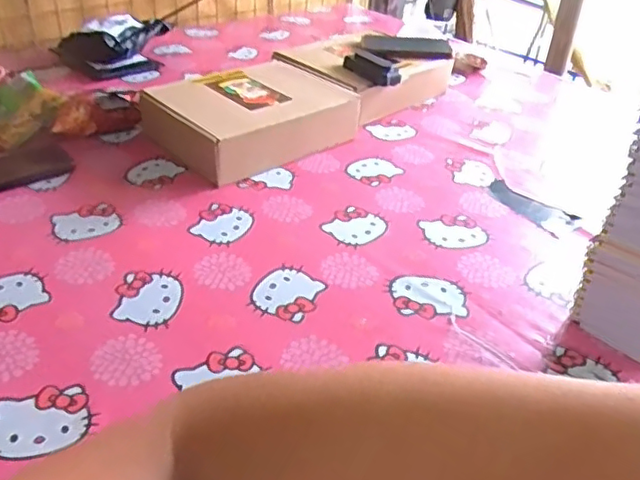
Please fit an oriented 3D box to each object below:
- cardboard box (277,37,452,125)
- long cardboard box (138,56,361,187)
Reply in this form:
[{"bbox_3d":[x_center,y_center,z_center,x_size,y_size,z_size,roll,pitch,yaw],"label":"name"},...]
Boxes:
[{"bbox_3d":[0.076,-0.293,1.125,0.212,0.083,0.270,30,43,33],"label":"cardboard box"},{"bbox_3d":[-0.109,-0.188,0.954,0.274,0.079,0.214,-28,45,-36],"label":"long cardboard box"}]

